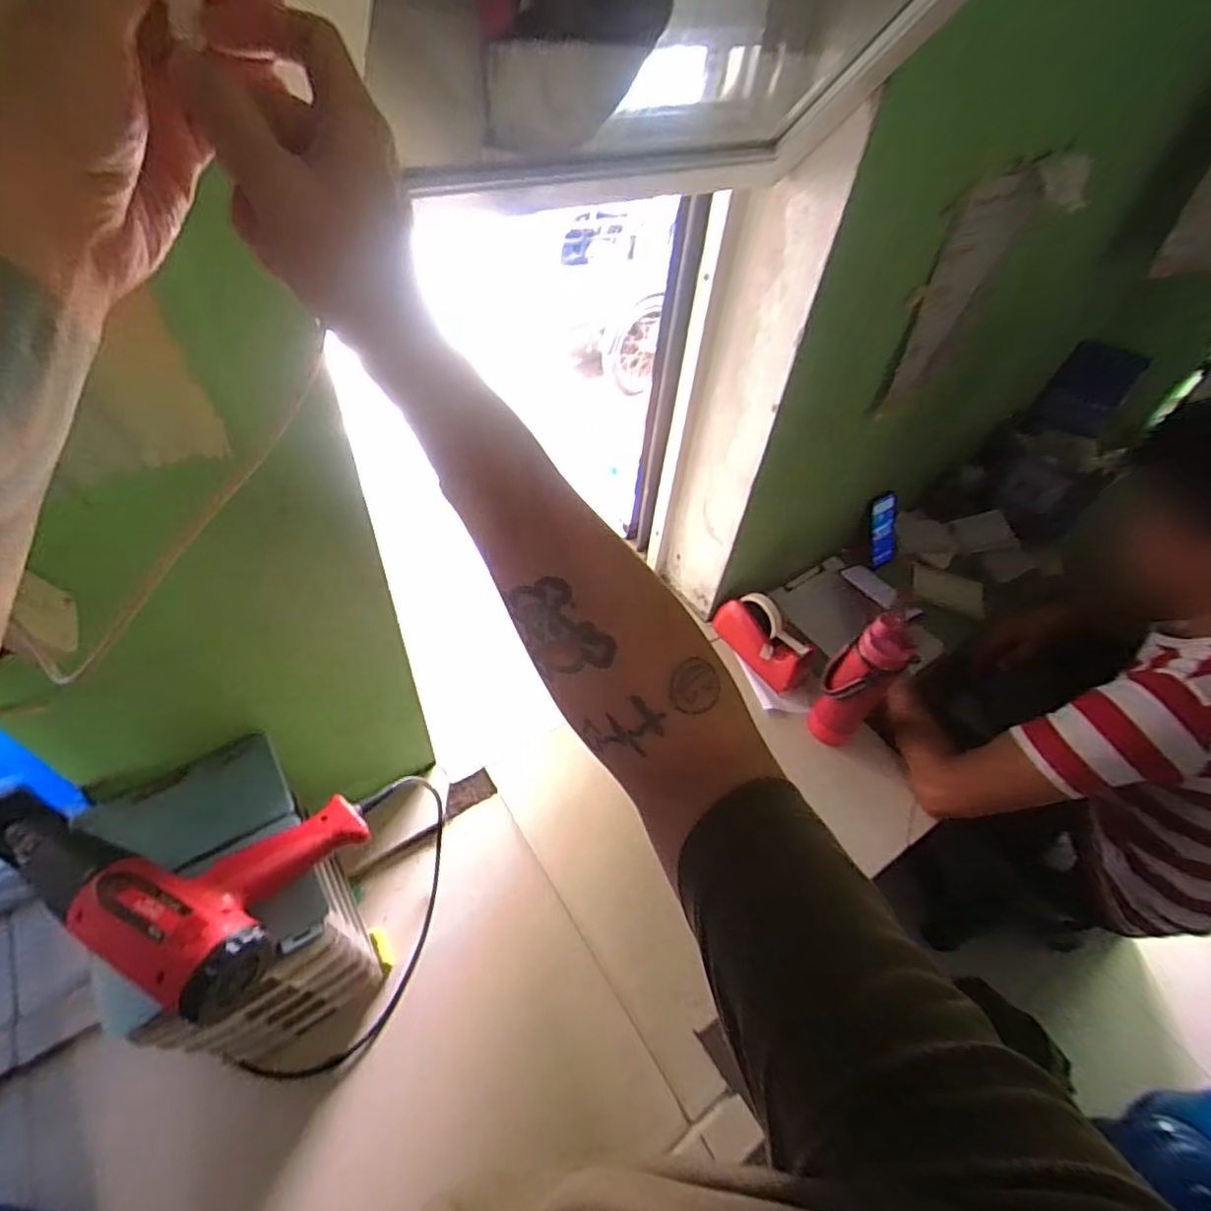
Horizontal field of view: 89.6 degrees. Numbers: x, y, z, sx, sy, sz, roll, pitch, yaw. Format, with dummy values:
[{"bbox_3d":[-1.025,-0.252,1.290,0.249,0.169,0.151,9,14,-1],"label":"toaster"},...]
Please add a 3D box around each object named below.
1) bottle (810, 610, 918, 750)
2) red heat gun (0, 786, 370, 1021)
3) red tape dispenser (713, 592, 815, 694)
[{"bbox_3d":[0.388,0.133,0.965,0.094,0.287,0.064,35,55,21],"label":"bottle"},{"bbox_3d":[-0.379,0.209,0.538,0.265,0.064,0.191,23,51,12],"label":"red heat gun"},{"bbox_3d":[0.286,0.058,1.114,0.063,0.097,0.202,-29,59,-27],"label":"red tape dispenser"}]

